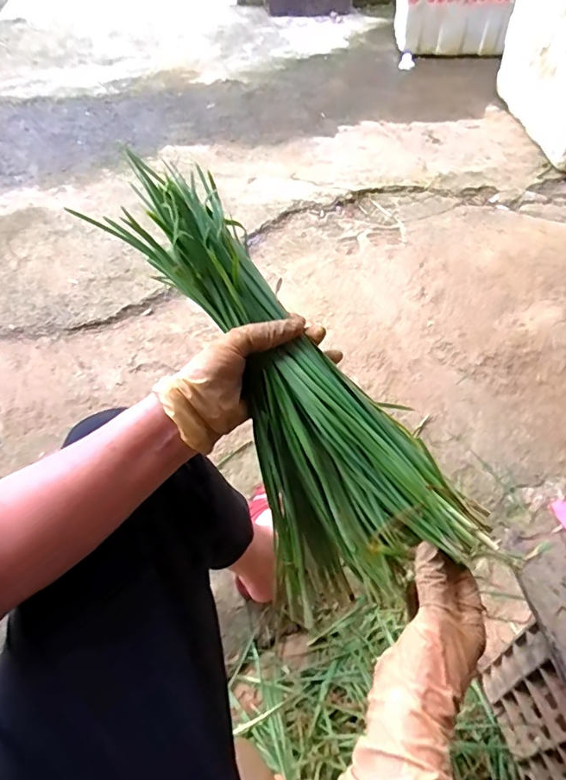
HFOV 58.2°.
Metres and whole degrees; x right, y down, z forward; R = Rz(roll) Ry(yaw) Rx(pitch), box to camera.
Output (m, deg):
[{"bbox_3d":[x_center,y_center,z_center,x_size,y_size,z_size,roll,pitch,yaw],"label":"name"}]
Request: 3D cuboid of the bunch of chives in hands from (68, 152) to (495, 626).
[{"bbox_3d":[-0.015,0.000,0.404,0.127,0.107,0.374,-32,85,-20],"label":"bunch of chives in hands"}]

